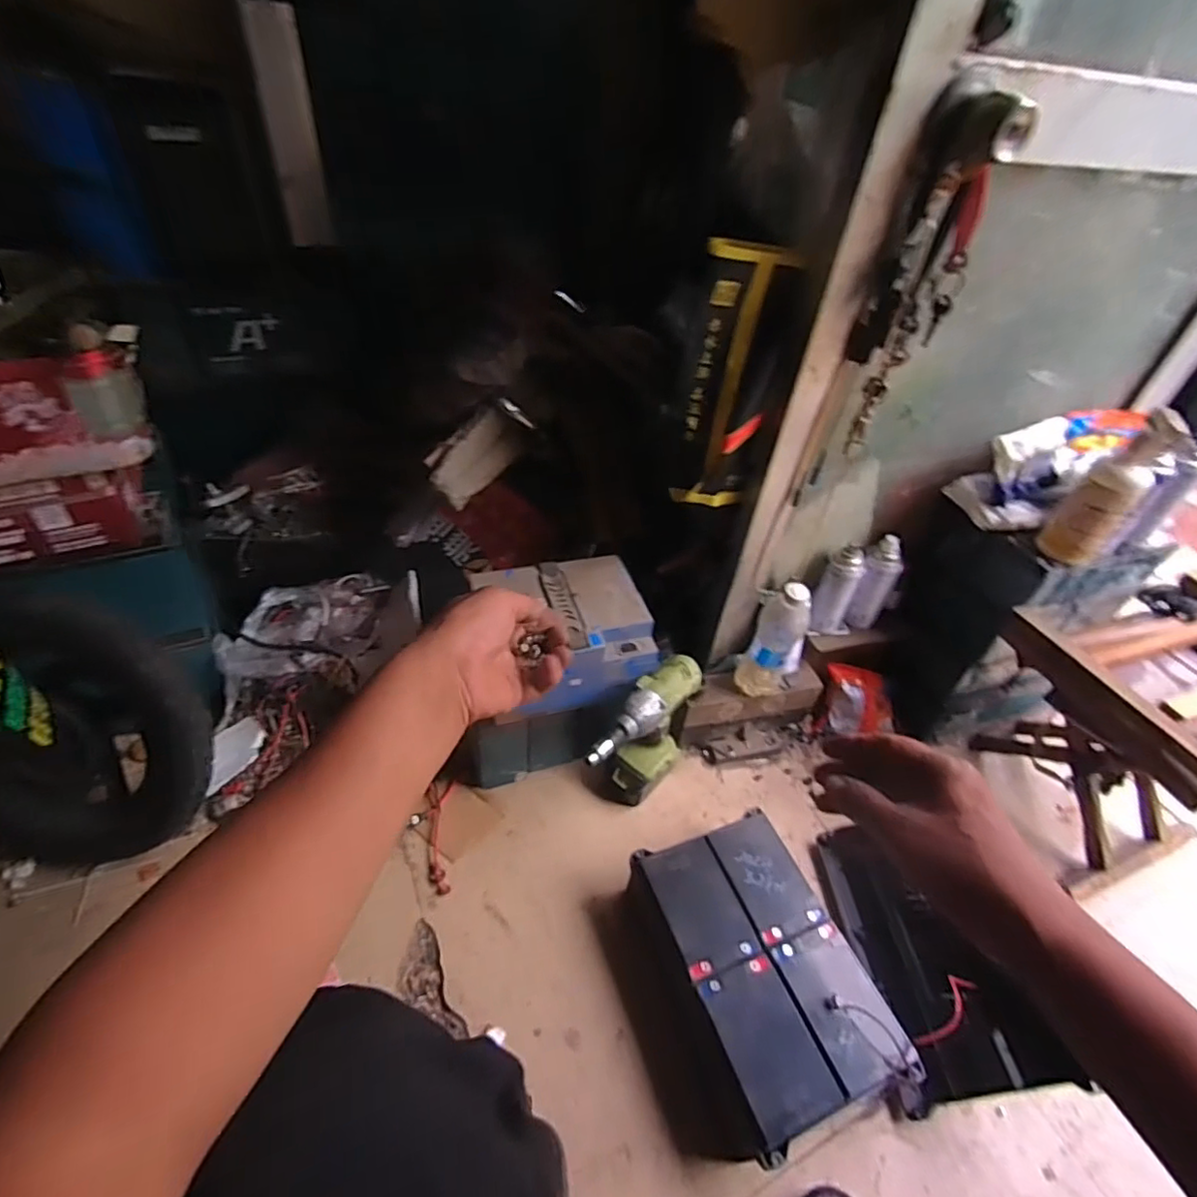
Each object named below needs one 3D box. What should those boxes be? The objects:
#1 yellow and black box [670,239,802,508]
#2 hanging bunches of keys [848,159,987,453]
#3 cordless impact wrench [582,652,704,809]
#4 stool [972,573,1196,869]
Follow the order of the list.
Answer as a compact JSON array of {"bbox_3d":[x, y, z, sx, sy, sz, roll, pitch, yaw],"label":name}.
[{"bbox_3d":[0.152,-0.246,0.722,0.117,0.292,0.073,15,43,9],"label":"yellow and black box"},{"bbox_3d":[0.336,-0.306,0.672,0.101,0.280,0.034,-18,48,-24],"label":"hanging bunches of keys"},{"bbox_3d":[0.056,0.213,0.859,0.082,0.223,0.218,26,46,20],"label":"cordless impact wrench"},{"bbox_3d":[0.806,0.197,0.914,0.358,0.330,0.298,-10,45,-17],"label":"stool"}]

